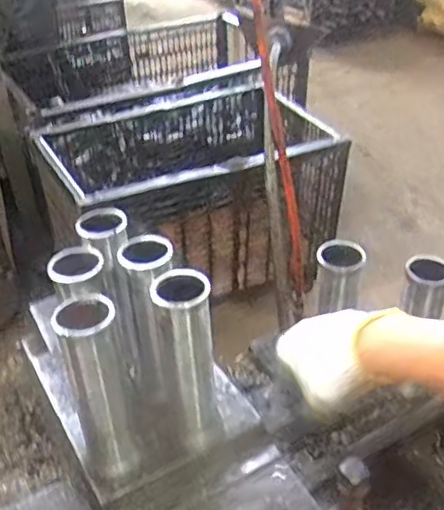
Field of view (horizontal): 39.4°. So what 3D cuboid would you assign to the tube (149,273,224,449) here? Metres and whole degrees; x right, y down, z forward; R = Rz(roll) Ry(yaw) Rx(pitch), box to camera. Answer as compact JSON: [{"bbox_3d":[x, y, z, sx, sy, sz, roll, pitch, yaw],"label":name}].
[{"bbox_3d":[-0.033,0.104,0.594,0.058,0.186,0.054,-3,36,-2],"label":"tube"}]

